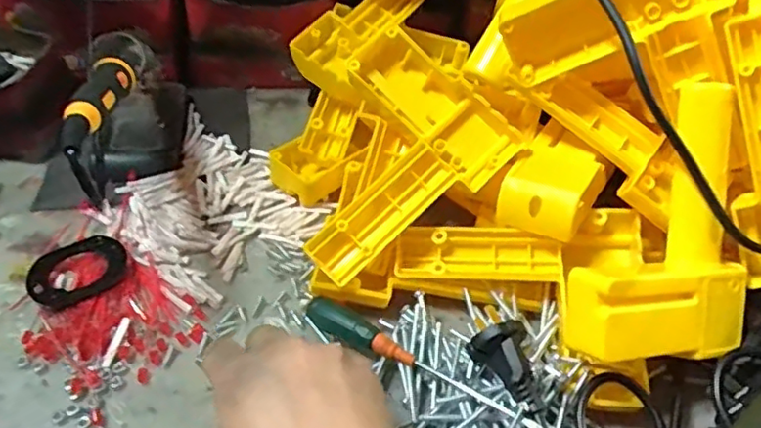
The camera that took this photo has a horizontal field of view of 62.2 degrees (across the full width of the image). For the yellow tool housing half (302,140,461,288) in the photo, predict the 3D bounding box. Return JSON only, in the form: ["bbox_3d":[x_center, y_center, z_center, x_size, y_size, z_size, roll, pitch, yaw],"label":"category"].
[{"bbox_3d":[0.002,-0.001,0.378,0.098,0.020,0.032,-43,60,-10],"label":"yellow tool housing half"}]

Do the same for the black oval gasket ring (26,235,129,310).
[{"bbox_3d":[-0.186,0.035,0.387,0.050,0.008,0.055,36,53,26],"label":"black oval gasket ring"}]

